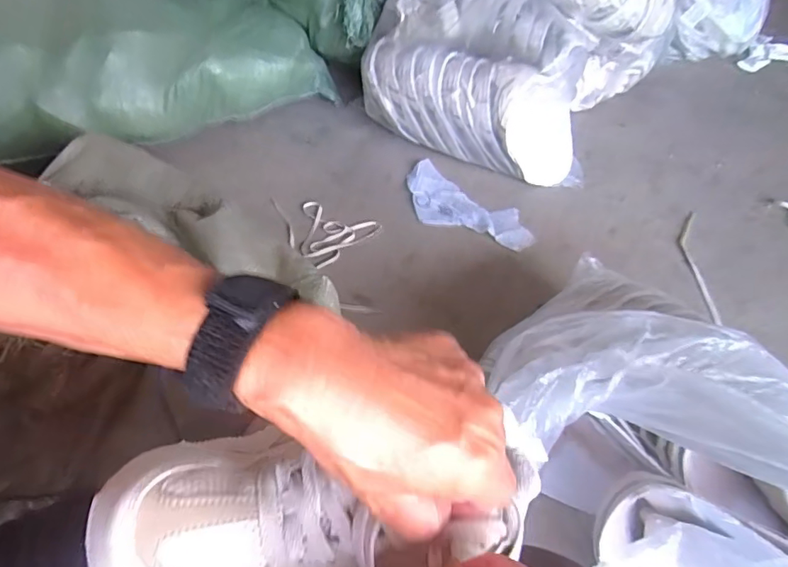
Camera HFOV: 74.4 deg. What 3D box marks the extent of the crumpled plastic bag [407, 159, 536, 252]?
[{"bbox_3d":[0.127,-0.149,1.015,0.129,0.026,0.322,-38,56,-25],"label":"crumpled plastic bag"}]

